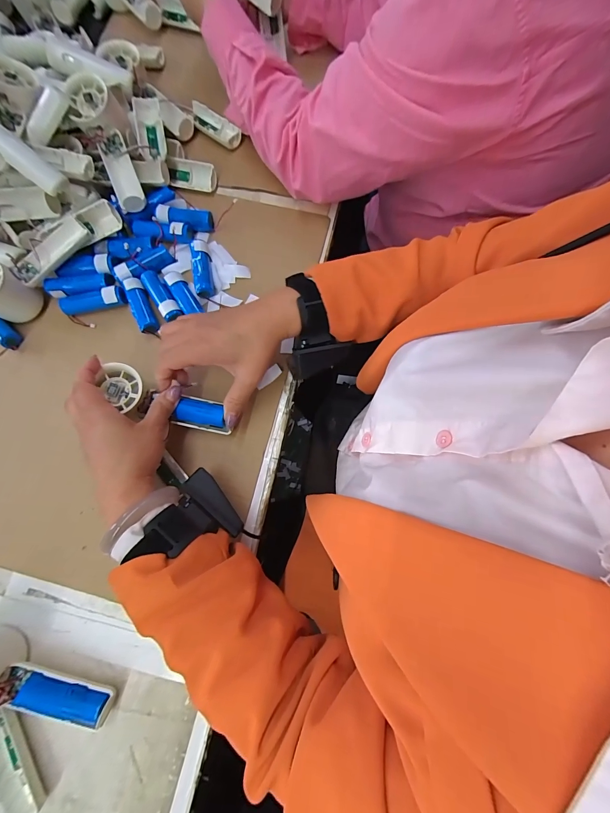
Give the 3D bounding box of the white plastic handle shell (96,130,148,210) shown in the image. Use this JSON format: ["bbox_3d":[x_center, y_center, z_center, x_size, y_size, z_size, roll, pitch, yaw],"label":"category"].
[{"bbox_3d":[-0.229,-0.290,0.404,0.034,0.035,0.094,-20,76,-8],"label":"white plastic handle shell"}]

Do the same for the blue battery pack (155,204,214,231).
[{"bbox_3d":[-0.156,-0.246,0.419,0.069,0.020,0.025,6,74,-1],"label":"blue battery pack"}]

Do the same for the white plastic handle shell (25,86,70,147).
[{"bbox_3d":[-0.297,-0.333,0.369,0.023,0.015,0.065,42,100,9],"label":"white plastic handle shell"}]

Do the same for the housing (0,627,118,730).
[{"bbox_3d":[-0.251,0.258,0.282,0.147,0.055,0.058,24,77,7],"label":"housing"}]

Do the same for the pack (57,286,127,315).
[{"bbox_3d":[-0.260,-0.130,0.393,0.081,0.018,0.023,-6,75,-4],"label":"pack"}]

